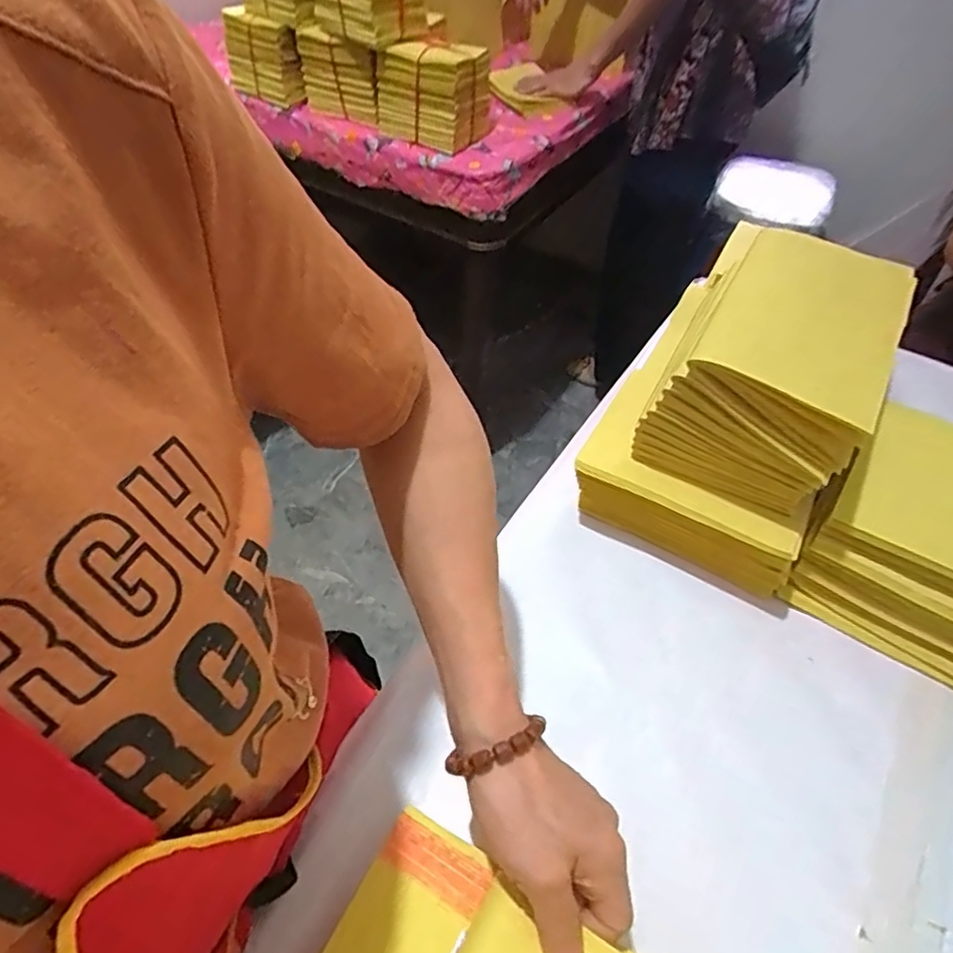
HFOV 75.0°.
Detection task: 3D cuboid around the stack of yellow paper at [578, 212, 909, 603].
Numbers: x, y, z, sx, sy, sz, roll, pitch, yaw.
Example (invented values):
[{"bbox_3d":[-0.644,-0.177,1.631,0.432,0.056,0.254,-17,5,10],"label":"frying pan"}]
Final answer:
[{"bbox_3d":[0.205,-0.075,0.475,0.165,0.176,0.241,26,55,19],"label":"stack of yellow paper"}]

